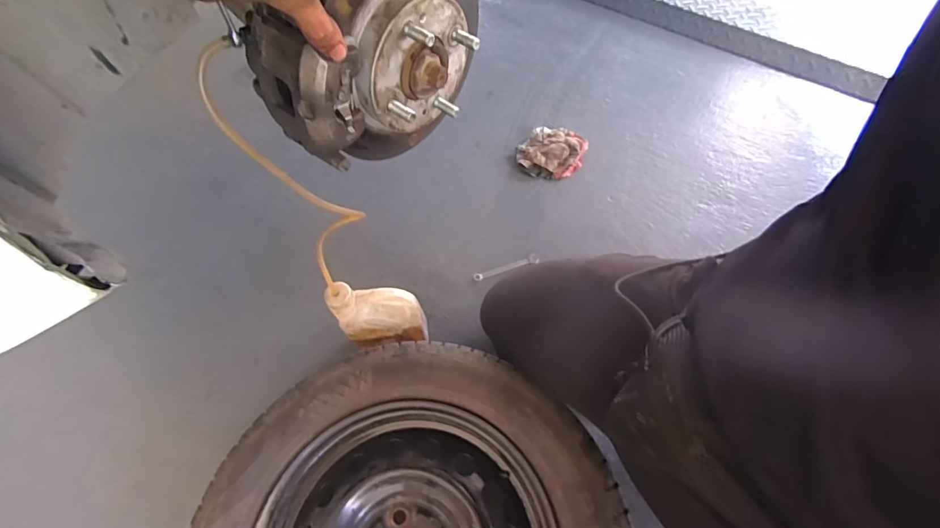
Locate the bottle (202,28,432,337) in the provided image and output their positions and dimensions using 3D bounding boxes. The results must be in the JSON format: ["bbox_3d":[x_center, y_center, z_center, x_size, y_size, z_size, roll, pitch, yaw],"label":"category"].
[{"bbox_3d":[-0.169,-0.026,0.588,0.126,0.514,0.160,-29,62,-13],"label":"bottle"}]

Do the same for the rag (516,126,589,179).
[{"bbox_3d":[0.193,-0.270,1.055,0.149,0.022,0.160,18,62,14],"label":"rag"}]

